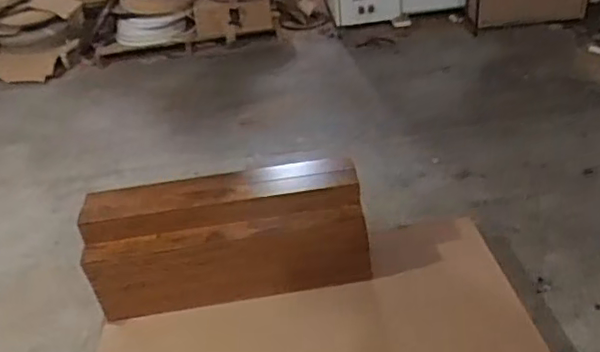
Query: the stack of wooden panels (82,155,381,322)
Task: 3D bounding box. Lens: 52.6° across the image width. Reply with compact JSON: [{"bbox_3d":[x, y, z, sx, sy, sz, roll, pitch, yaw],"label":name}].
[{"bbox_3d":[-0.204,0.173,1.730,0.763,0.316,0.226,-10,39,-5],"label":"stack of wooden panels"}]

